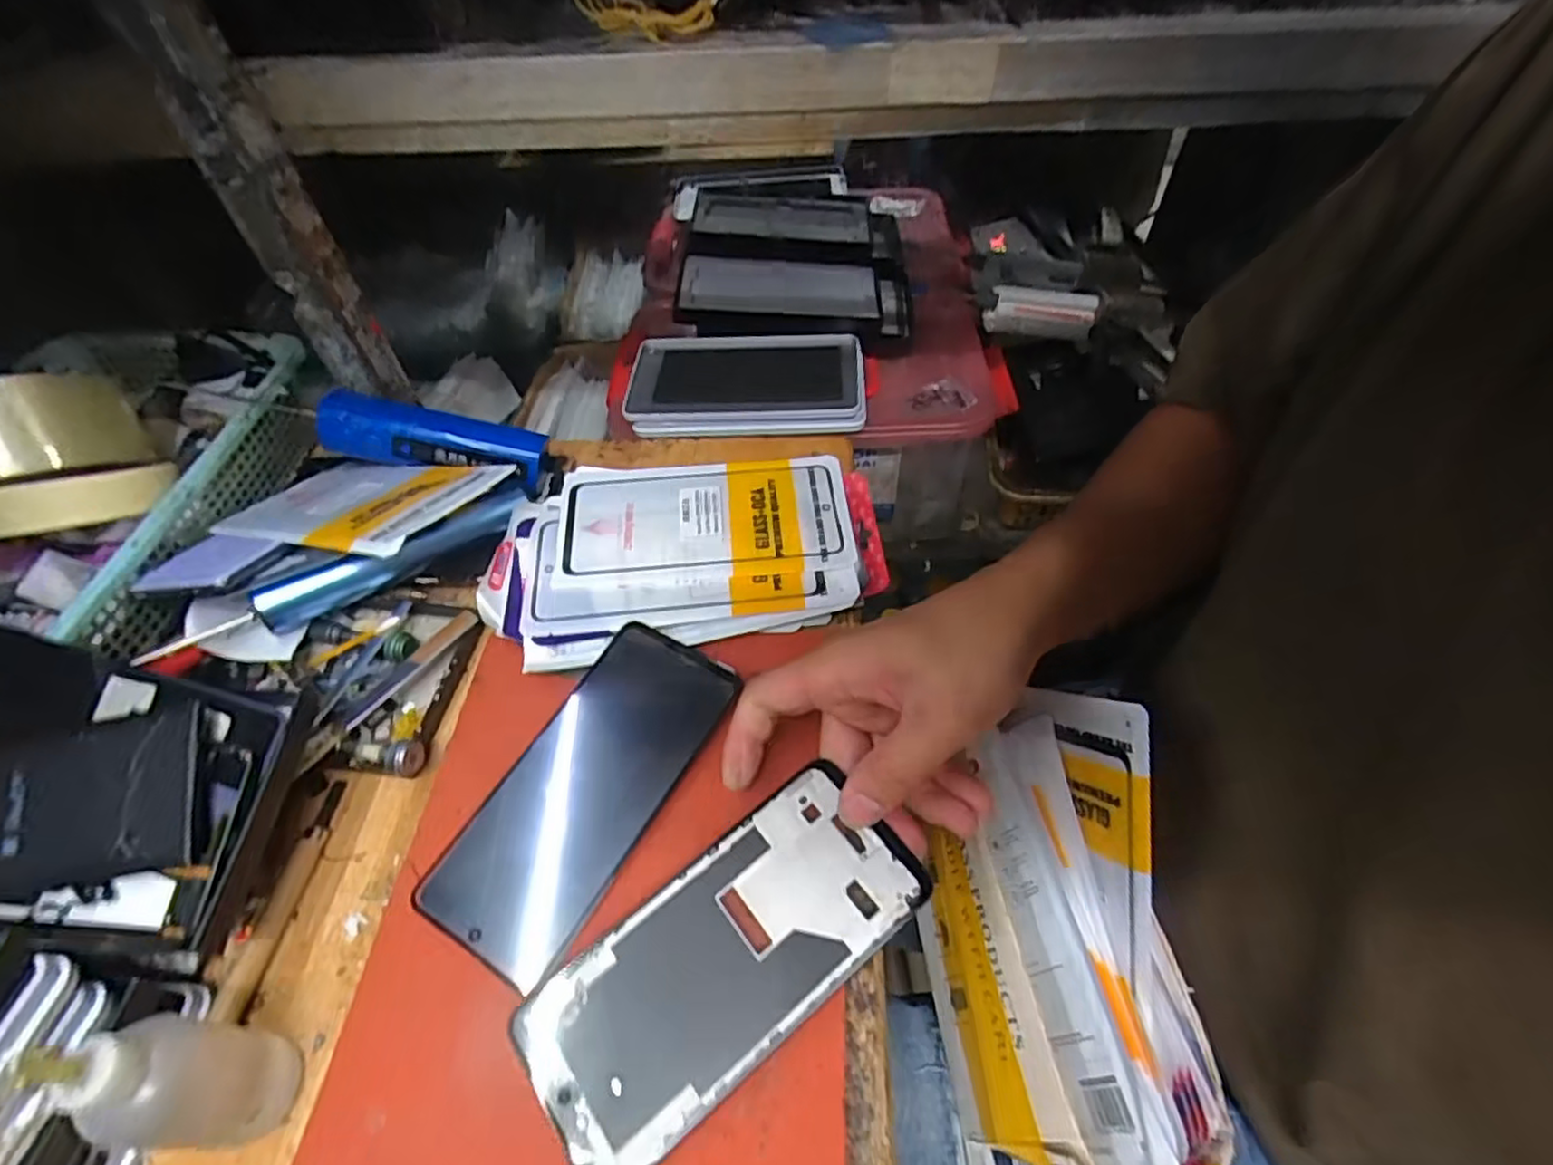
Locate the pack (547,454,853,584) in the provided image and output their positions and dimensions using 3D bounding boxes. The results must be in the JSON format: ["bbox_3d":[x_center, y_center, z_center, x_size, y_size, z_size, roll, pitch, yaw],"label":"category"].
[{"bbox_3d":[-0.044,-0.041,0.431,0.174,0.006,0.096,-3,56,-2],"label":"pack"}]

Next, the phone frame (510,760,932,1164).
[{"bbox_3d":[-0.021,0.149,0.282,0.162,0.009,0.073,-35,56,-16],"label":"phone frame"}]

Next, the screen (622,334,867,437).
[{"bbox_3d":[-0.023,-0.161,0.565,0.184,0.029,0.100,1,52,3],"label":"screen"}]

